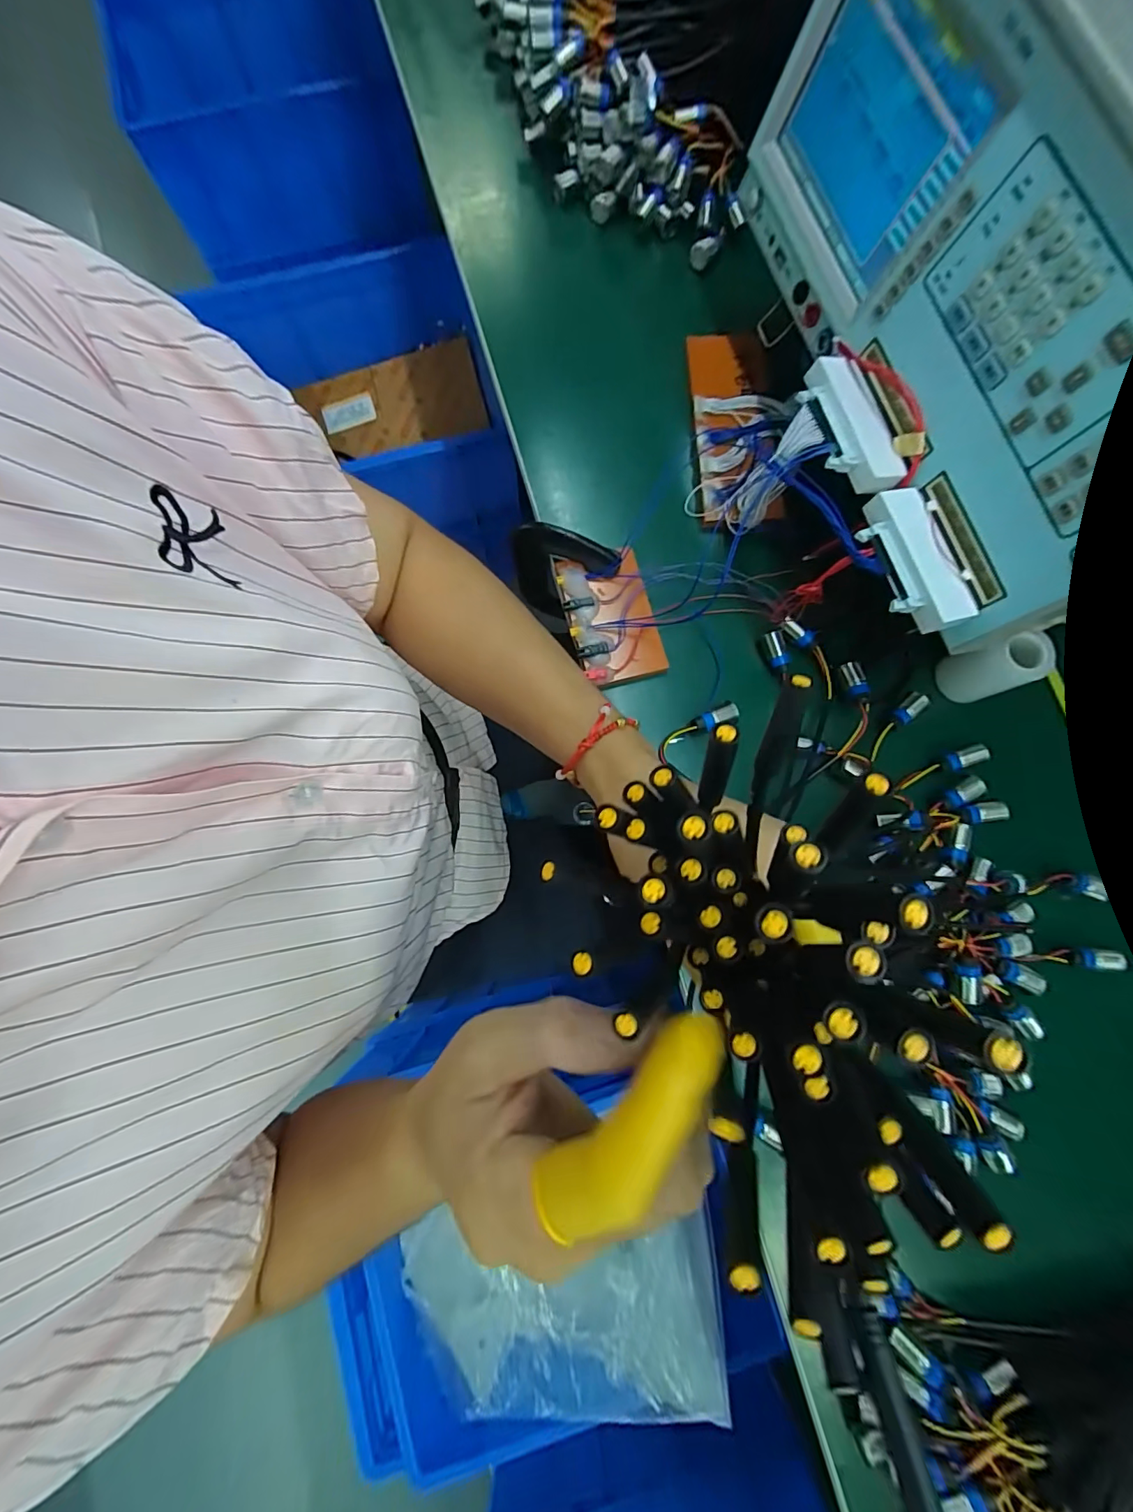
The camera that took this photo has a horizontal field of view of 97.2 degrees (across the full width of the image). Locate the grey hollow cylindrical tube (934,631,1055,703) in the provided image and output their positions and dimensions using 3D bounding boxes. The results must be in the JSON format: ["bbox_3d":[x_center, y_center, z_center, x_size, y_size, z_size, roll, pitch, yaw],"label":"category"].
[{"bbox_3d":[0.347,-0.071,0.407,0.047,0.061,0.039,-14,80,-3],"label":"grey hollow cylindrical tube"}]

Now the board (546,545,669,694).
[{"bbox_3d":[0.038,-0.121,0.435,0.072,0.023,0.118,-17,81,-3],"label":"board"}]

